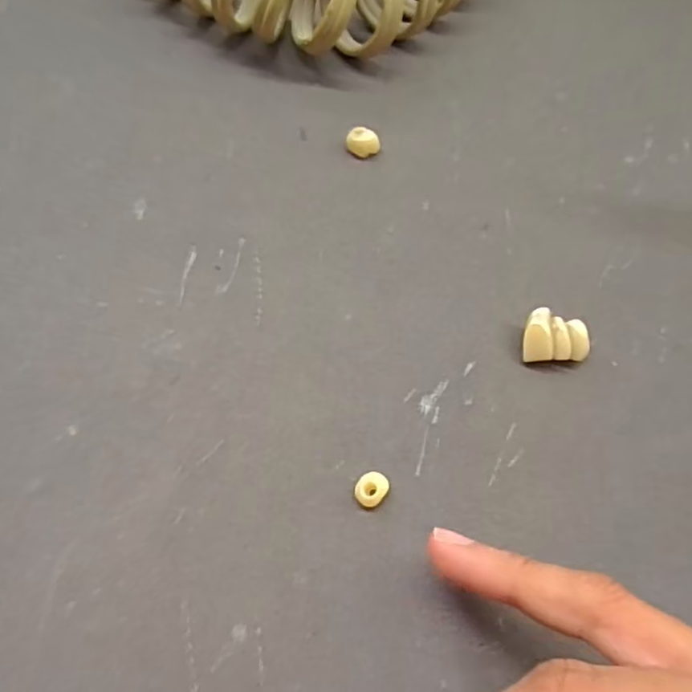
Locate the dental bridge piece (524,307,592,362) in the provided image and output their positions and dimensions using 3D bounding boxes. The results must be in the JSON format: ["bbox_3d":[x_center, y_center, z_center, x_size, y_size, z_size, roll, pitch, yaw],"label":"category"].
[{"bbox_3d":[0.060,-0.002,0.181,0.019,0.008,0.013,2,64,-2],"label":"dental bridge piece"}]

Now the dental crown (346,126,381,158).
[{"bbox_3d":[0.006,-0.069,0.216,0.011,0.007,0.007,24,64,10],"label":"dental crown"}]

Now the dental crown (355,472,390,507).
[{"bbox_3d":[0.007,0.037,0.164,0.007,0.004,0.009,37,68,14],"label":"dental crown"}]

